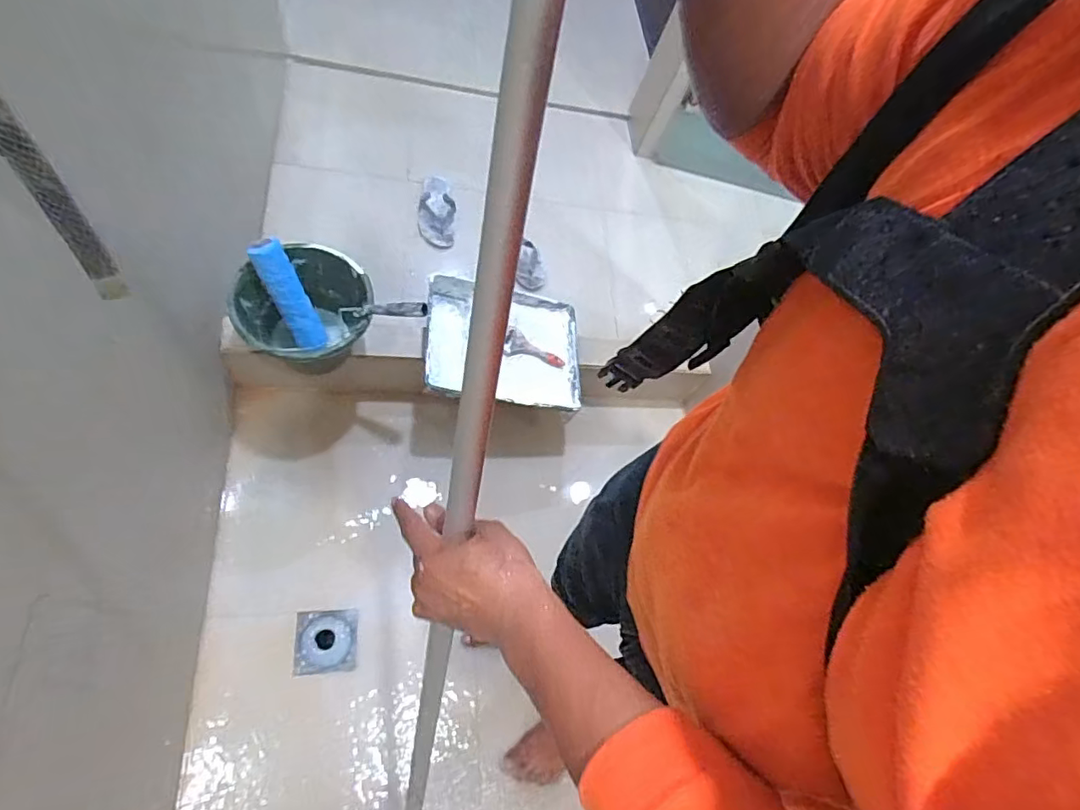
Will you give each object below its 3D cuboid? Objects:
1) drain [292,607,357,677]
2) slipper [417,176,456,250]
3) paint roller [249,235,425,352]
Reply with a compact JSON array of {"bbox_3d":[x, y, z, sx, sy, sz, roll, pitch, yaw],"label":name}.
[{"bbox_3d":[-0.437,0.482,1.155,0.117,0.023,0.120,1,63,-18],"label":"drain"},{"bbox_3d":[-0.303,-0.561,1.649,0.109,0.037,0.256,-4,78,0],"label":"slipper"},{"bbox_3d":[-0.385,-0.227,1.066,0.303,0.056,0.227,-11,120,21],"label":"paint roller"}]

